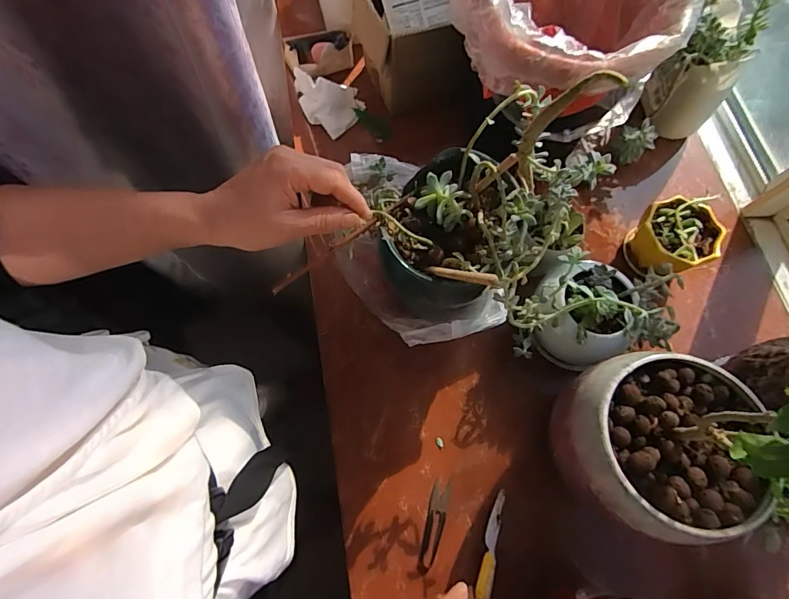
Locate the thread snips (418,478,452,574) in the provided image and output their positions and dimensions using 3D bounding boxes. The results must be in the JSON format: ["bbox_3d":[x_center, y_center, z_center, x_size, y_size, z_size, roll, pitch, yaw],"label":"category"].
[{"bbox_3d":[0.049,0.279,0.540,0.023,0.004,0.104,12,70,3],"label":"thread snips"}]

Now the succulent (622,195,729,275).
[{"bbox_3d":[0.396,-0.085,0.628,0.119,0.082,0.103,-26,72,-10],"label":"succulent"}]

